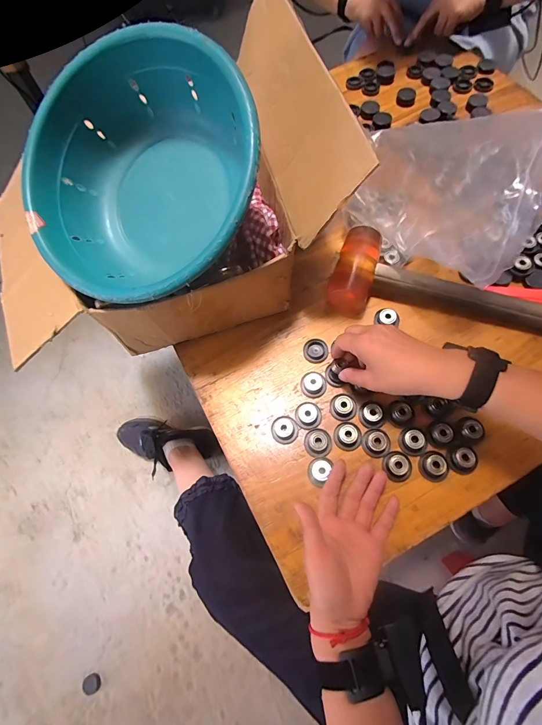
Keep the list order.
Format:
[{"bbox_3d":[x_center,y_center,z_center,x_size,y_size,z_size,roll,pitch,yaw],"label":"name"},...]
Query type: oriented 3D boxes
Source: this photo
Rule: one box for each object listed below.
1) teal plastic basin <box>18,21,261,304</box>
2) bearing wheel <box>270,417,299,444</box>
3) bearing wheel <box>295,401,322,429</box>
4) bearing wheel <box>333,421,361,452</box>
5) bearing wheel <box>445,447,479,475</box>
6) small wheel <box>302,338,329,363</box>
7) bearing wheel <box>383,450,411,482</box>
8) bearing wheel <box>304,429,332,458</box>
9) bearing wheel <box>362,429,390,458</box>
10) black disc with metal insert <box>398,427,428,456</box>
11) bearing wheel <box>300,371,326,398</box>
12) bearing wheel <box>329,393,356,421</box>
[{"bbox_3d":[-0.128,-0.196,0.385,0.270,0.105,0.260,7,90,18],"label":"teal plastic basin"},{"bbox_3d":[0.017,0.083,0.430,0.032,0.015,0.033,-2,68,4],"label":"bearing wheel"},{"bbox_3d":[0.047,0.066,0.434,0.032,0.010,0.032,-2,68,4],"label":"bearing wheel"},{"bbox_3d":[0.093,0.088,0.420,0.034,0.010,0.033,-2,68,4],"label":"bearing wheel"},{"bbox_3d":[0.222,0.113,0.403,0.029,0.012,0.028,-2,68,4],"label":"bearing wheel"},{"bbox_3d":[0.060,-0.015,0.471,0.032,0.009,0.034,-2,68,4],"label":"small wheel"},{"bbox_3d":[0.149,0.120,0.405,0.032,0.021,0.033,-2,68,4],"label":"bearing wheel"},{"bbox_3d":[0.058,0.096,0.419,0.033,0.009,0.033,-2,68,4],"label":"bearing wheel"},{"bbox_3d":[0.127,0.095,0.417,0.034,0.017,0.033,-2,68,4],"label":"bearing wheel"},{"bbox_3d":[0.171,0.093,0.414,0.031,0.020,0.032,-2,68,4],"label":"black disc with metal insert"},{"bbox_3d":[0.054,0.028,0.448,0.033,0.012,0.031,-2,68,4],"label":"bearing wheel"},{"bbox_3d":[0.090,0.054,0.431,0.032,0.015,0.032,-2,68,4],"label":"bearing wheel"}]

